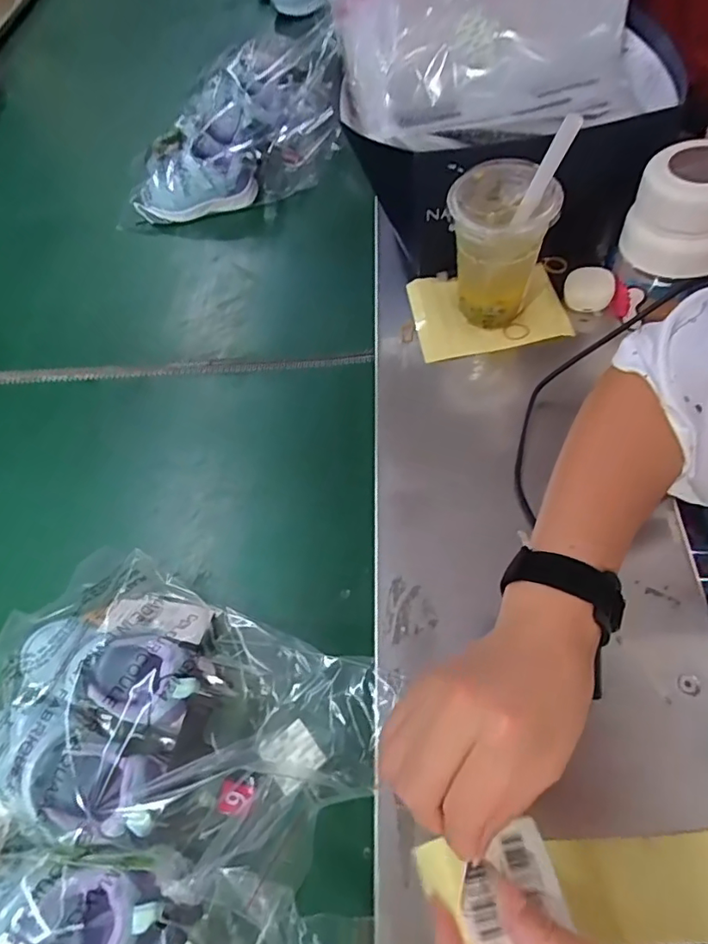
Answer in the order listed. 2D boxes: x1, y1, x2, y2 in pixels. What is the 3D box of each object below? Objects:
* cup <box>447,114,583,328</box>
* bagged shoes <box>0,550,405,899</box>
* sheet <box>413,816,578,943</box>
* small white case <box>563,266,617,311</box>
[{"bbox_3d":[0.134,-0.221,0.488,0.091,0.172,0.089,8,62,13],"label":"cup"},{"bbox_3d":[-0.139,0.172,0.382,0.305,0.061,0.192,18,64,18],"label":"bagged shoes"},{"bbox_3d":[0.071,0.210,0.275,0.068,0.021,0.045,-13,58,-5],"label":"sheet"},{"bbox_3d":[0.232,-0.183,0.537,0.042,0.035,0.033,6,61,12],"label":"small white case"}]

